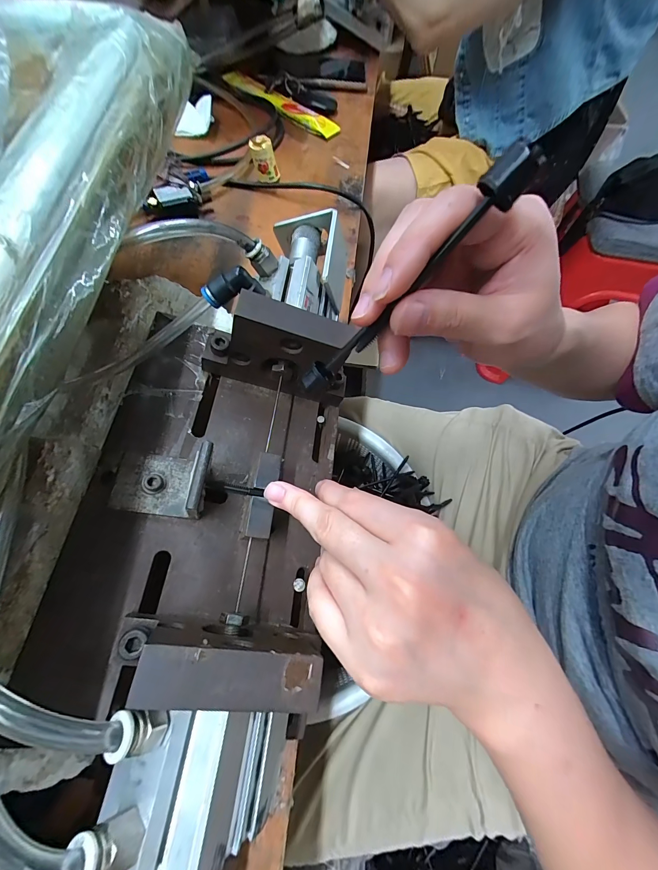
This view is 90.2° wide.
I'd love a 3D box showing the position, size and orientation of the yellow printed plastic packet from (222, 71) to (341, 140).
[{"bbox_3d":[-0.071,-0.475,0.469,0.202,0.011,0.034,38,71,13],"label":"yellow printed plastic packet"}]

